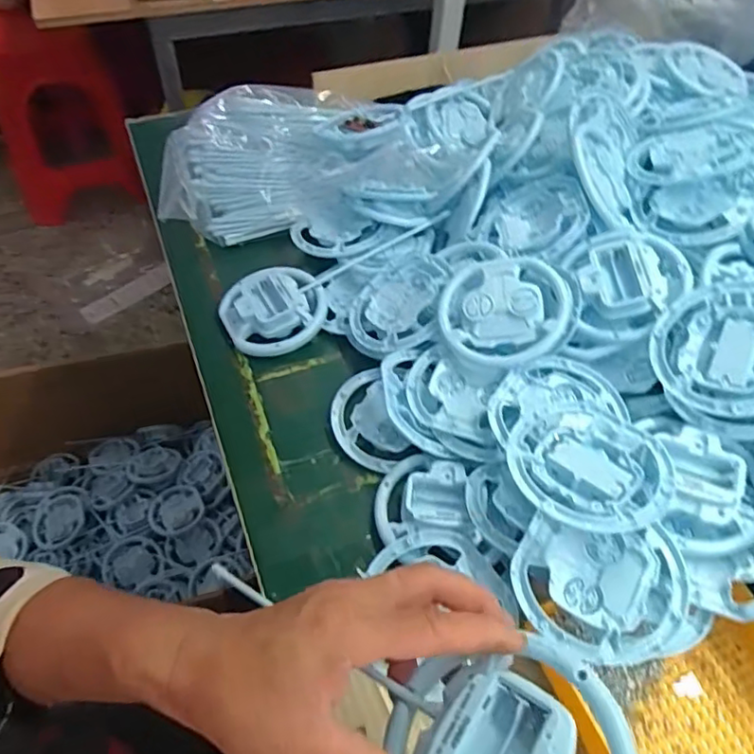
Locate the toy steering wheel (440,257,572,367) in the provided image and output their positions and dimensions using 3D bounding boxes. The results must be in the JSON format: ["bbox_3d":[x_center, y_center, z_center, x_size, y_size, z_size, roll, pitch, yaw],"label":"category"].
[{"bbox_3d":[0.108,-0.053,0.501,0.106,0.025,0.106,-7,65,15],"label":"toy steering wheel"}]

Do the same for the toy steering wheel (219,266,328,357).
[{"bbox_3d":[-0.100,-0.067,0.582,0.099,0.037,0.100,1,51,-1],"label":"toy steering wheel"}]

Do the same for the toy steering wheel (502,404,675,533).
[{"bbox_3d":[0.141,0.062,0.403,0.100,0.030,0.098,1,51,-1],"label":"toy steering wheel"}]

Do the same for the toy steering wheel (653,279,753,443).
[{"bbox_3d":[0.259,-0.014,0.427,0.106,0.021,0.114,-12,60,22],"label":"toy steering wheel"}]

